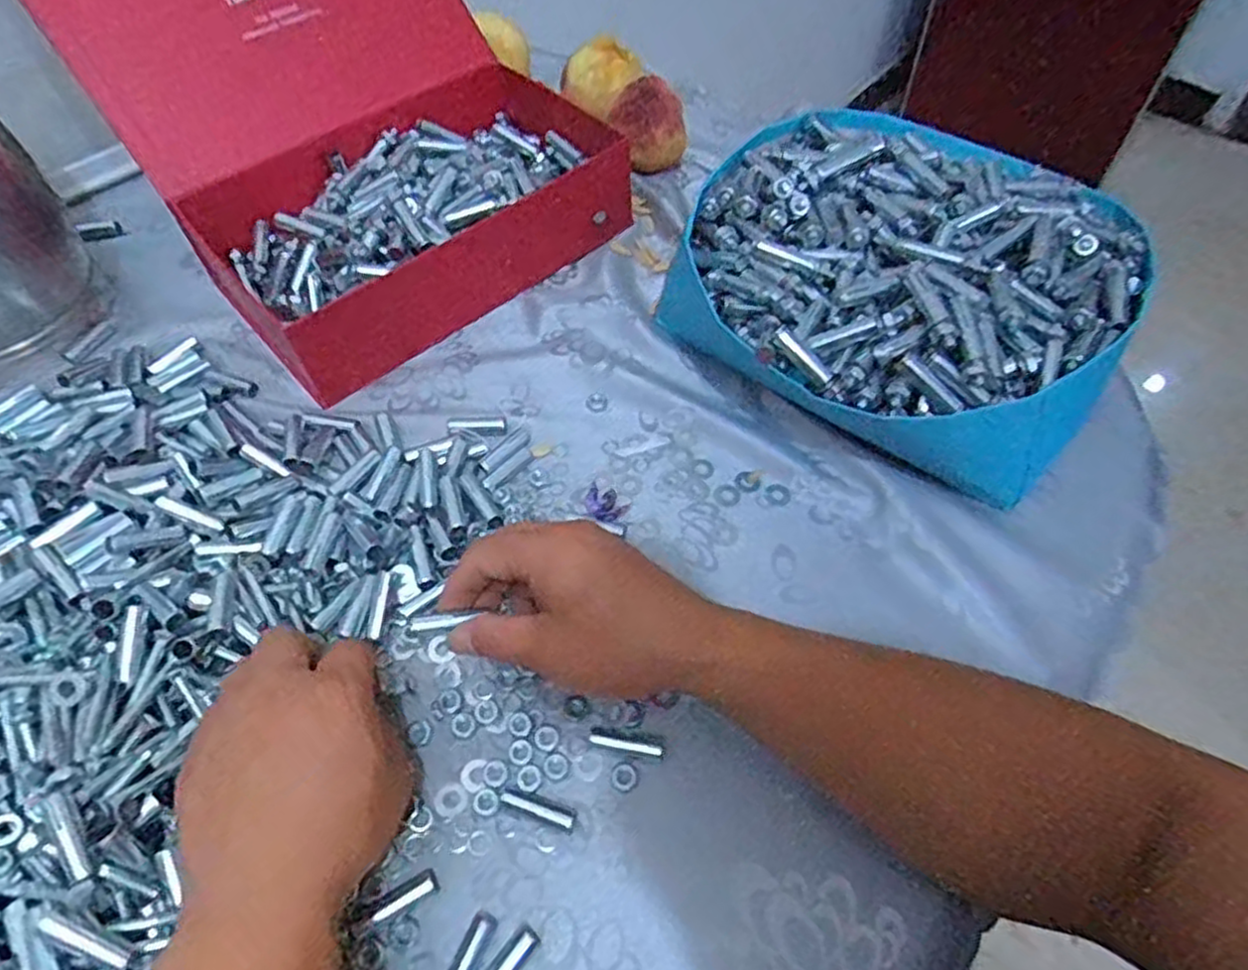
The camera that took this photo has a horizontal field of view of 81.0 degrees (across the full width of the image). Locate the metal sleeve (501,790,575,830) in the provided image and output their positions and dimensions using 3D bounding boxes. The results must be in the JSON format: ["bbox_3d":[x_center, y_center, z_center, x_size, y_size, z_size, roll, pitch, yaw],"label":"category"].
[{"bbox_3d":[-0.043,0.161,0.363,0.038,0.006,0.008,16,58,11],"label":"metal sleeve"}]

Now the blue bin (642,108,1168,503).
[{"bbox_3d":[0.185,-0.132,0.498,0.276,0.105,0.265,36,64,22],"label":"blue bin"}]

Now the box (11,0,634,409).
[{"bbox_3d":[-0.214,-0.299,0.552,0.294,0.193,0.345,-39,64,-22],"label":"box"}]

